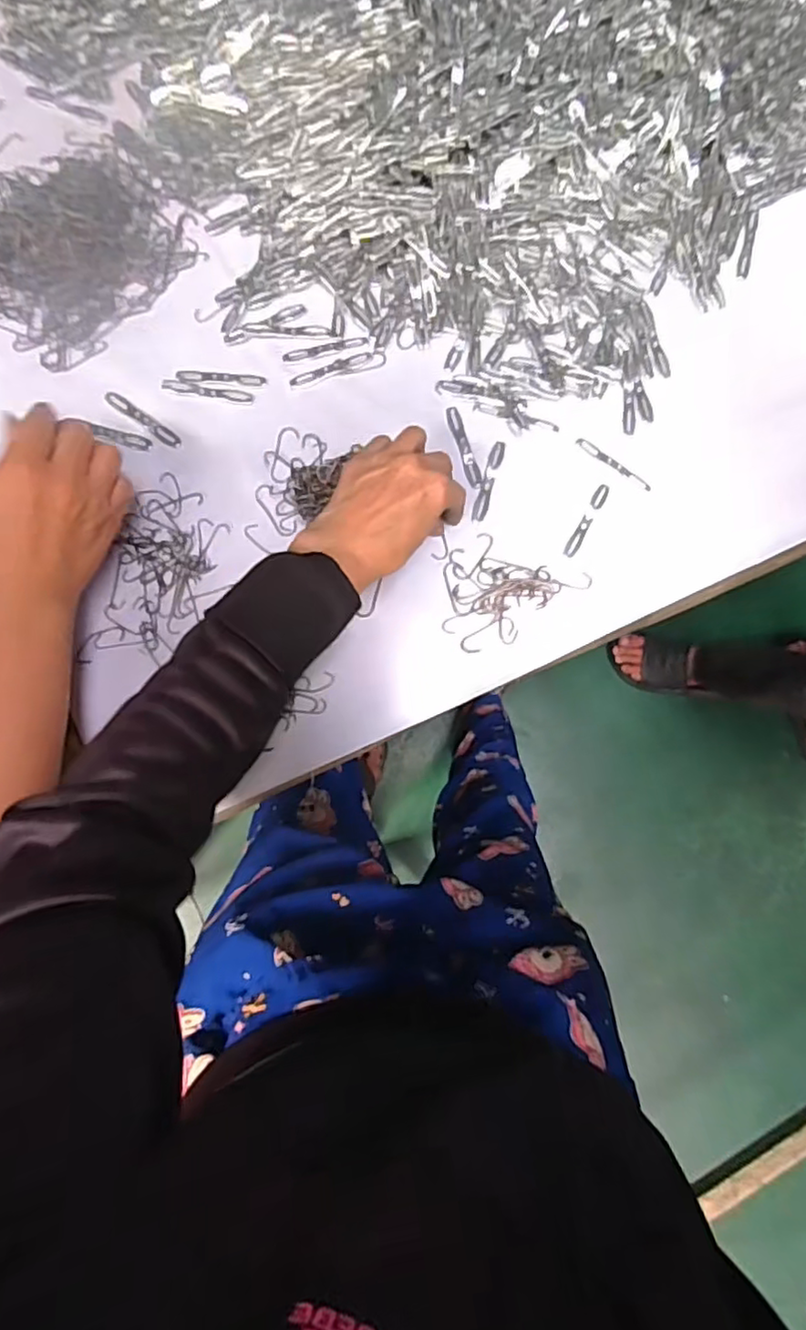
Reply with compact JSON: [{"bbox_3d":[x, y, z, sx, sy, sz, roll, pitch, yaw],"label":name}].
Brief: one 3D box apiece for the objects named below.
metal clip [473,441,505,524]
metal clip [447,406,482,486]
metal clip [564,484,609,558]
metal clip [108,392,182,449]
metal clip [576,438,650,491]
[{"bbox_3d":[0.068,-0.144,0.499,0.011,0.004,0.067,17,81,0],"label":"metal clip"},{"bbox_3d":[0.048,-0.173,0.500,0.011,0.004,0.068,-17,82,-5],"label":"metal clip"},{"bbox_3d":[0.145,-0.113,0.495,0.011,0.004,0.067,29,81,2],"label":"metal clip"},{"bbox_3d":[-0.202,-0.190,0.490,0.070,0.004,0.011,36,81,3],"label":"metal clip"},{"bbox_3d":[0.168,-0.160,0.502,0.068,0.004,0.008,38,81,3],"label":"metal clip"}]

